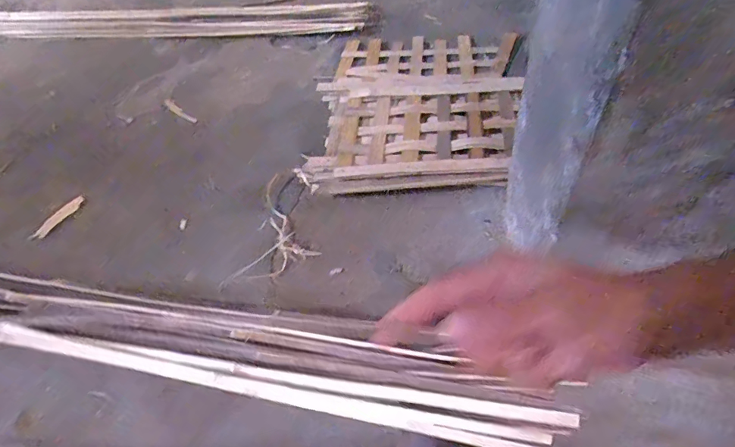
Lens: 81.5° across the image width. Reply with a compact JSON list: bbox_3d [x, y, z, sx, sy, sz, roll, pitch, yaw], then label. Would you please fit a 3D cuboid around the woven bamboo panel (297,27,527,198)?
[{"bbox_3d":[0.099,-0.245,0.839,0.383,0.055,0.483,0,47,11],"label":"woven bamboo panel"}]

